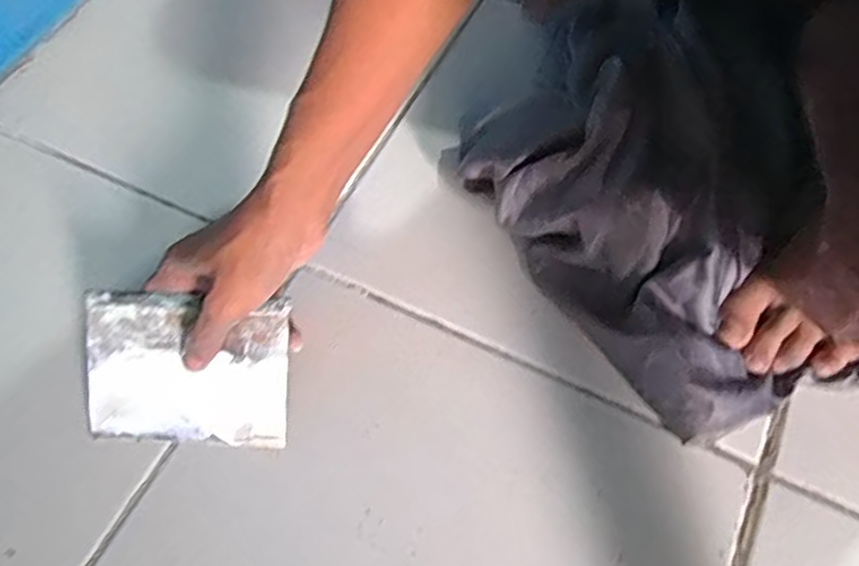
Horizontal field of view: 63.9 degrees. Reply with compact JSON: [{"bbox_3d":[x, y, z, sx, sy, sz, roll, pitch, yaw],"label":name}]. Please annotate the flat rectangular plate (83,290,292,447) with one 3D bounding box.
[{"bbox_3d":[-0.144,0.051,0.407,0.117,0.004,0.087,2,97,1],"label":"flat rectangular plate"}]

